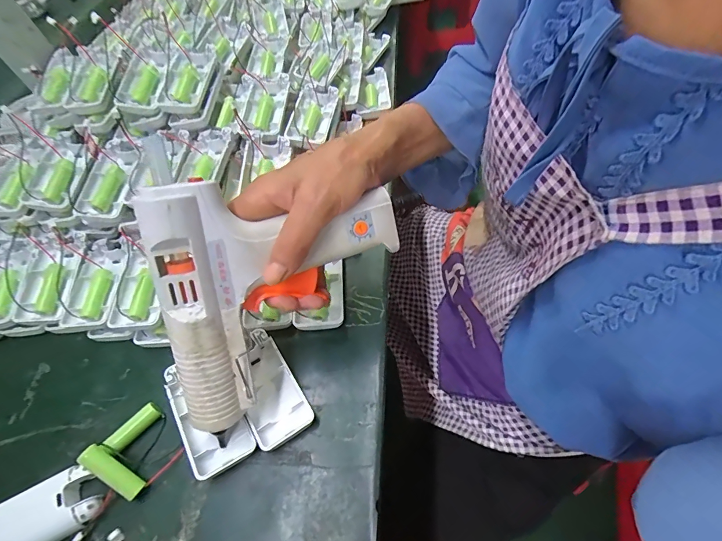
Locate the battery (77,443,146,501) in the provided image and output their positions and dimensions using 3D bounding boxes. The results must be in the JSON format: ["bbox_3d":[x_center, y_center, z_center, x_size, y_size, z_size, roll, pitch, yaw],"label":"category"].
[{"bbox_3d":[-0.181,0.147,0.278,0.048,0.016,0.014,40,62,-3],"label":"battery"}]

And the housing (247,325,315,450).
[{"bbox_3d":[-0.077,0.096,0.312,0.044,0.015,0.092,-31,60,-13],"label":"housing"}]

